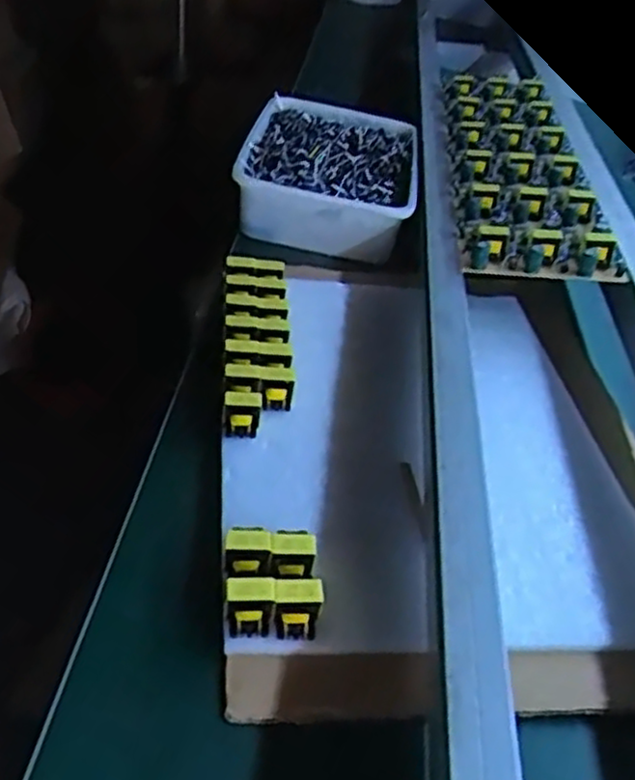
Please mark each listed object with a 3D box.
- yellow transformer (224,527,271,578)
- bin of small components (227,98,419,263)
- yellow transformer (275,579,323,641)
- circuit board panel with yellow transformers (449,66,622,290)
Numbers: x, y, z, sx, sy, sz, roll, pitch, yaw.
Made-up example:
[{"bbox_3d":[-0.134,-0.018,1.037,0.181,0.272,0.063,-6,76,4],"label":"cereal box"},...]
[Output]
[{"bbox_3d":[-0.031,0.078,0.339,0.020,0.028,0.019,2,41,-3],"label":"yellow transformer"},{"bbox_3d":[0.015,-0.203,0.690,0.148,0.051,0.240,9,41,5],"label":"bin of small components"},{"bbox_3d":[-0.008,0.095,0.321,0.019,0.024,0.017,3,41,-2],"label":"yellow transformer"},{"bbox_3d":[0.178,-0.206,0.675,0.113,0.034,0.498,6,41,1],"label":"circuit board panel with yellow transformers"}]

